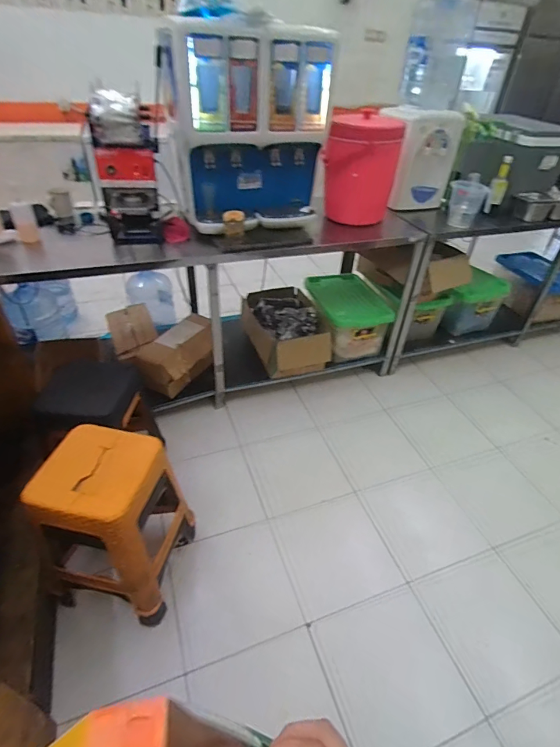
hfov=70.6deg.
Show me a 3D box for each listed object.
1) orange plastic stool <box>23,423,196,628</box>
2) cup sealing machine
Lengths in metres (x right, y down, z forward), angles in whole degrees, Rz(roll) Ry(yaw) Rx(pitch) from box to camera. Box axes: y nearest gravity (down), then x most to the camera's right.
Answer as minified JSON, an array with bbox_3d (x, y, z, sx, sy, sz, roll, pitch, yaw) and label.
[{"bbox_3d":[-0.518,0.495,1.266,0.347,0.601,0.330,9,40,6],"label":"orange plastic stool"},{"bbox_3d":[-0.592,-0.769,1.551,0.227,0.536,0.244,-10,41,-16],"label":"cup sealing machine"}]

